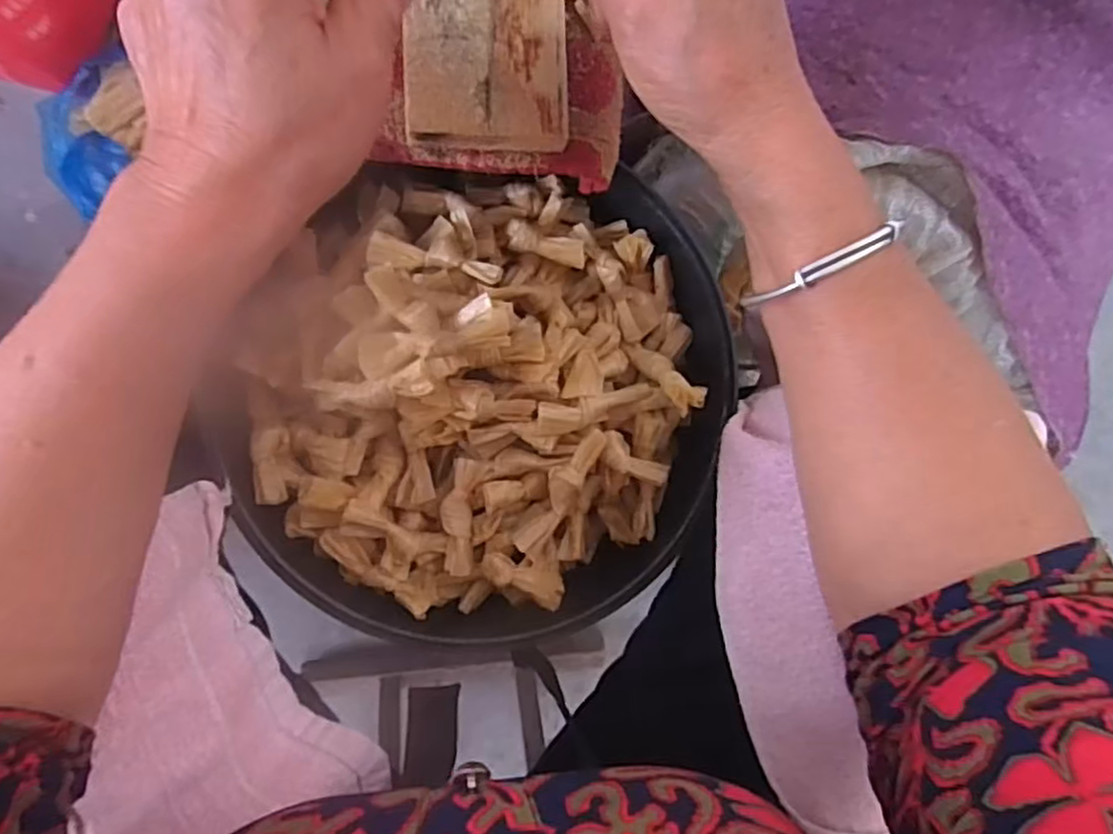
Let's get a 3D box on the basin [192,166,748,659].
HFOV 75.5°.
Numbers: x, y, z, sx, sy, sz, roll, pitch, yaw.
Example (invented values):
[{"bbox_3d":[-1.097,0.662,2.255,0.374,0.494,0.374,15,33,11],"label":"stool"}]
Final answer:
[{"bbox_3d":[-0.043,-0.009,0.424,0.287,0.072,0.267,-1,94,-9],"label":"basin"}]

